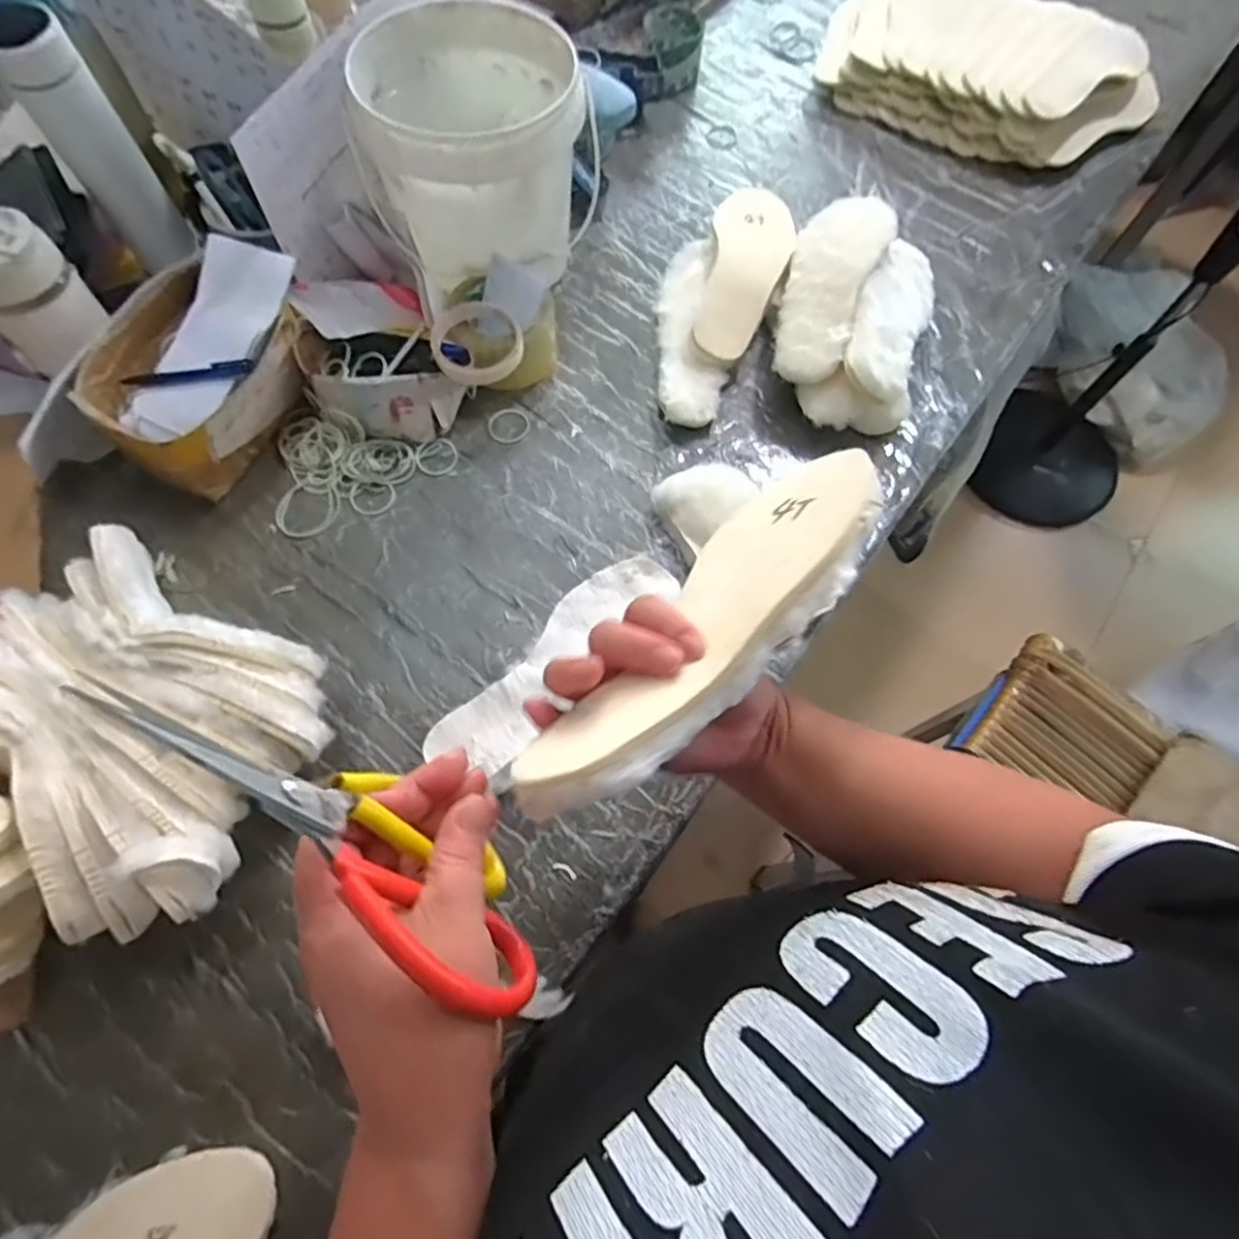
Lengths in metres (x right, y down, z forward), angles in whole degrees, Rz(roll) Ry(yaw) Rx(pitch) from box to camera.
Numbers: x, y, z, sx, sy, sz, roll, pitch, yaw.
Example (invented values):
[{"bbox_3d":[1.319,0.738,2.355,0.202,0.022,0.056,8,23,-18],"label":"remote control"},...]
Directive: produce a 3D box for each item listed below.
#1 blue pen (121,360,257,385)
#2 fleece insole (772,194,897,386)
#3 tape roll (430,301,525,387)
[{"bbox_3d":[-0.392,-0.222,0.615,0.134,0.009,0.013,-2,66,11],"label":"blue pen"},{"bbox_3d":[0.217,-0.356,0.710,0.092,0.044,0.237,23,67,7],"label":"fleece insole"},{"bbox_3d":[-0.137,-0.269,0.653,0.089,0.030,0.088,-23,91,-11],"label":"tape roll"}]

